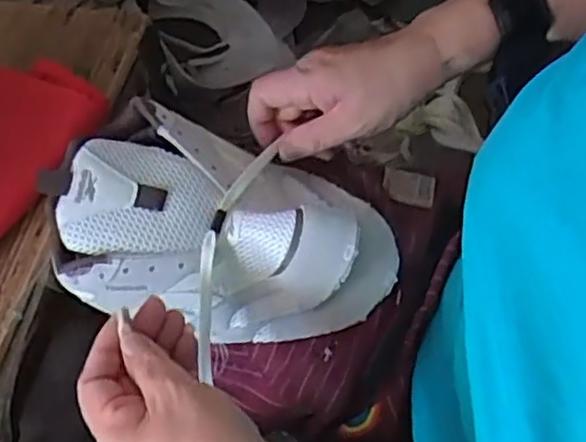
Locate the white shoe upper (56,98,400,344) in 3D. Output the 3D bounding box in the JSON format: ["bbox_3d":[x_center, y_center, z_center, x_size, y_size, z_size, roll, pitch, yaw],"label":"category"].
[{"bbox_3d":[-0.037,0.004,0.488,0.207,0.092,0.127,9,63,8],"label":"white shoe upper"}]

